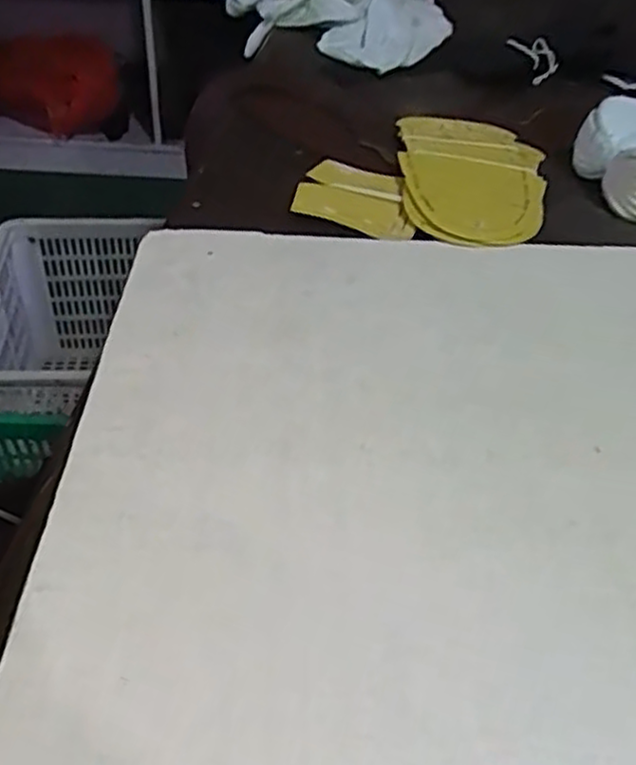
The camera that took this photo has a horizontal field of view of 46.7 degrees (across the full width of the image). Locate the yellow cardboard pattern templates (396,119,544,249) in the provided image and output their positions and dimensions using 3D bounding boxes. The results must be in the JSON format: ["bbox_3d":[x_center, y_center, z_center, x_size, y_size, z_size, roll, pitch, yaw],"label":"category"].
[{"bbox_3d":[0.112,-0.145,0.523,0.106,0.015,0.166,6,41,1],"label":"yellow cardboard pattern templates"}]

